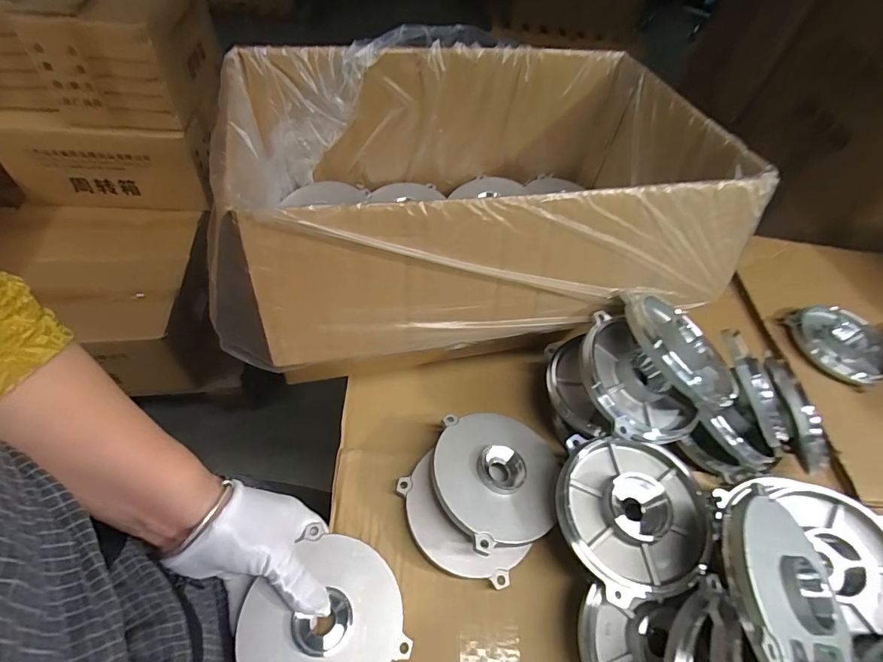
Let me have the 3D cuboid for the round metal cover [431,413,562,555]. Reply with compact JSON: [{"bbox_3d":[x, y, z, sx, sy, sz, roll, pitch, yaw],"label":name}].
[{"bbox_3d":[0.050,0.120,0.363,0.111,0.019,0.111,4,53,-5],"label":"round metal cover"}]

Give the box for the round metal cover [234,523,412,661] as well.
[{"bbox_3d":[-0.086,0.206,0.311,0.111,0.021,0.108,3,50,-4],"label":"round metal cover"}]

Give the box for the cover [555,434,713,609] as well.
[{"bbox_3d":[0.143,0.138,0.324,0.108,0.024,0.111,4,53,-5],"label":"cover"}]

